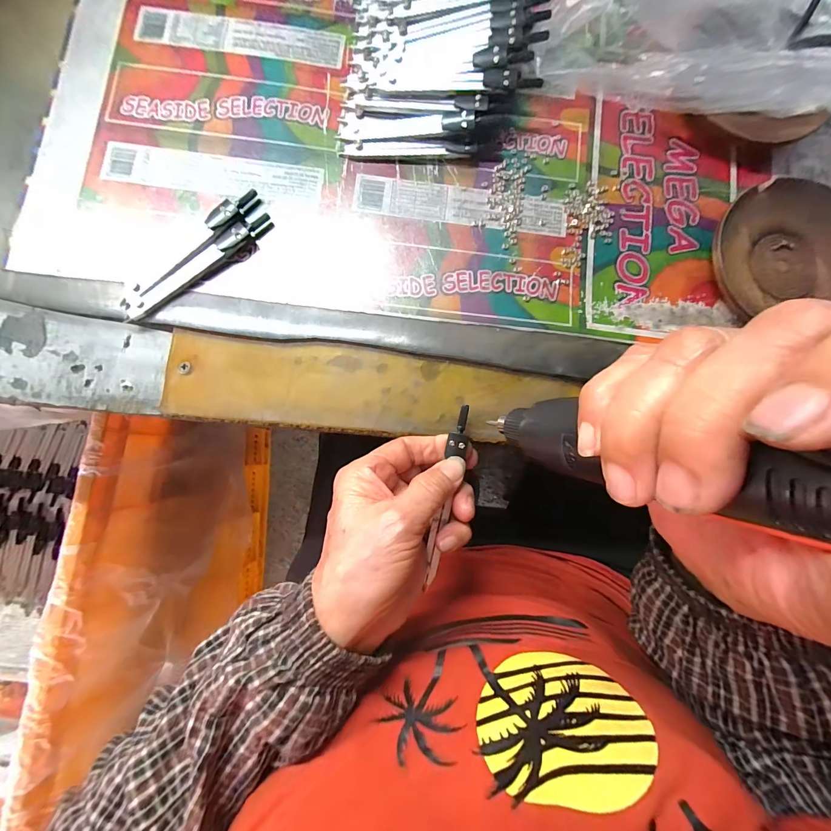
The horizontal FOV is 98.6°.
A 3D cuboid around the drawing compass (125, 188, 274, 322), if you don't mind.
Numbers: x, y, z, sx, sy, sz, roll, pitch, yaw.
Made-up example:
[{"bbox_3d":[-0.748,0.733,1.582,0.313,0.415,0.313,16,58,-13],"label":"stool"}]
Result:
[{"bbox_3d":[-0.150,-0.108,0.243,0.115,0.009,0.031,-38,86,-5],"label":"drawing compass"}]

